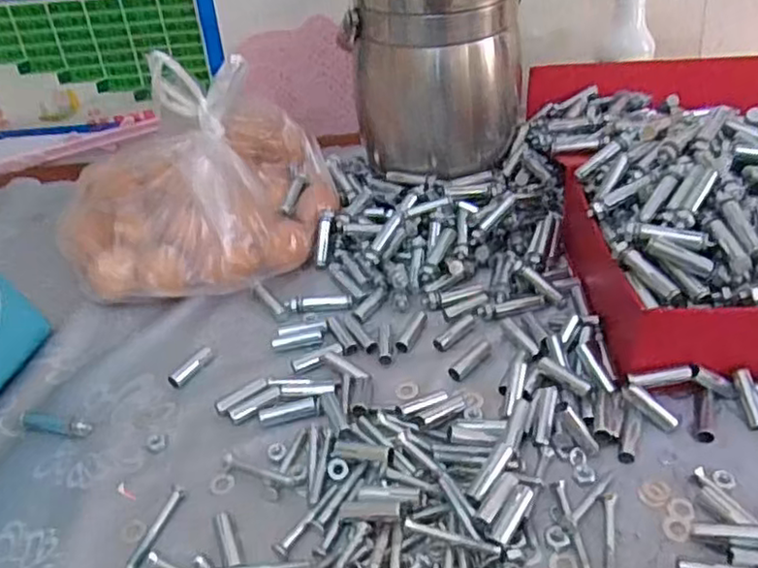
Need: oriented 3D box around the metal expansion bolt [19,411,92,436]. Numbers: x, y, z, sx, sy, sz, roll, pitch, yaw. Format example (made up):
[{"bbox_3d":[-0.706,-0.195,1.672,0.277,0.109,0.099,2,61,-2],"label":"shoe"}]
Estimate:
[{"bbox_3d":[-0.232,0.099,0.483,0.056,0.009,0.014,3,40,10],"label":"metal expansion bolt"}]

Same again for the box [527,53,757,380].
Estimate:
[{"bbox_3d":[0.306,-0.094,0.570,0.292,0.109,0.381,-4,40,1],"label":"box"}]

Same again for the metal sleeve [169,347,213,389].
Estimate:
[{"bbox_3d":[-0.143,0.063,0.516,0.013,0.009,0.041,19,45,26],"label":"metal sleeve"}]

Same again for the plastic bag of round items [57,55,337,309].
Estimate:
[{"bbox_3d":[-0.154,-0.086,0.586,0.240,0.159,0.160,-17,41,-14],"label":"plastic bag of round items"}]

